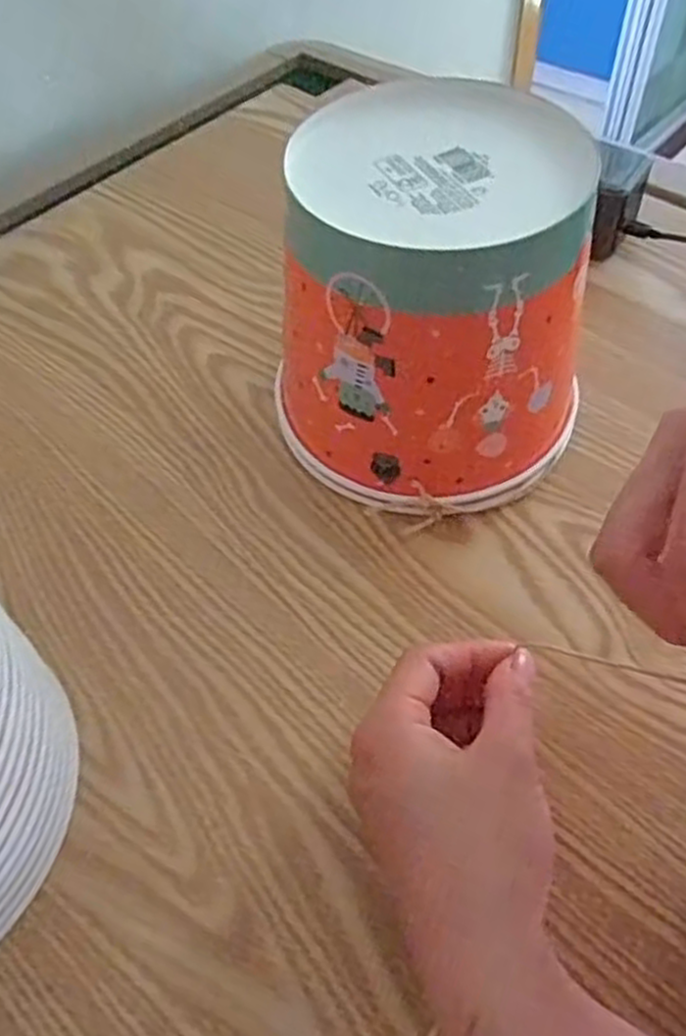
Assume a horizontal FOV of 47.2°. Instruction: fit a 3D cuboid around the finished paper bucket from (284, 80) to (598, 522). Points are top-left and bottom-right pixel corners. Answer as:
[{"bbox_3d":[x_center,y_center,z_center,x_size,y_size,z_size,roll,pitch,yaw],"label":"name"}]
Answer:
[{"bbox_3d":[0.047,-0.101,0.381,0.136,0.147,0.143,4,53,4],"label":"finished paper bucket"}]

